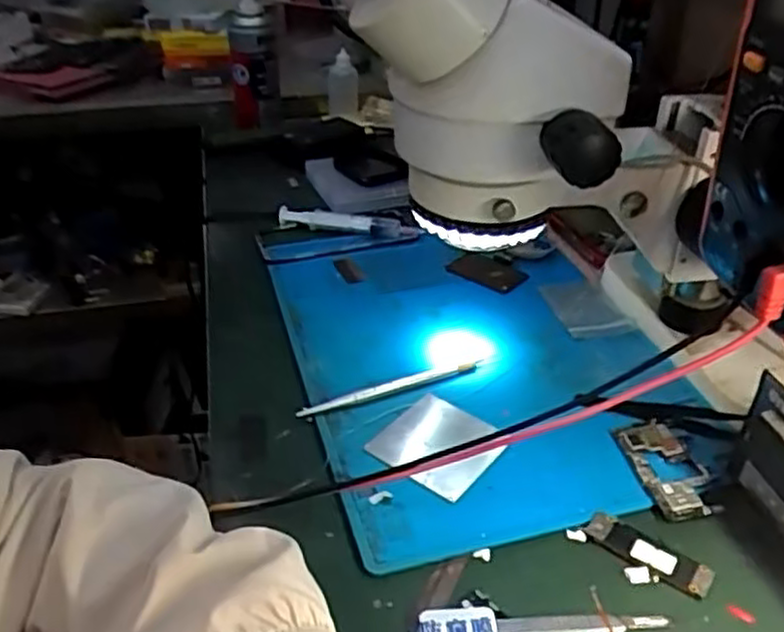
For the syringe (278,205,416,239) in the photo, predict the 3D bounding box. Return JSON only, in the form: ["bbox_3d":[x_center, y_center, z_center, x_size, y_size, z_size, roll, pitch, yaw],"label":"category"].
[{"bbox_3d":[-0.041,-0.083,0.671,0.124,0.019,0.021,7,35,11],"label":"syringe"}]

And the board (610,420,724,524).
[{"bbox_3d":[0.163,0.089,0.439,0.038,0.005,0.071,-9,35,-11],"label":"board"}]

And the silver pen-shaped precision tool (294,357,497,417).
[{"bbox_3d":[0.007,0.046,0.496,0.144,0.010,0.010,-16,37,-21],"label":"silver pen-shaped precision tool"}]

